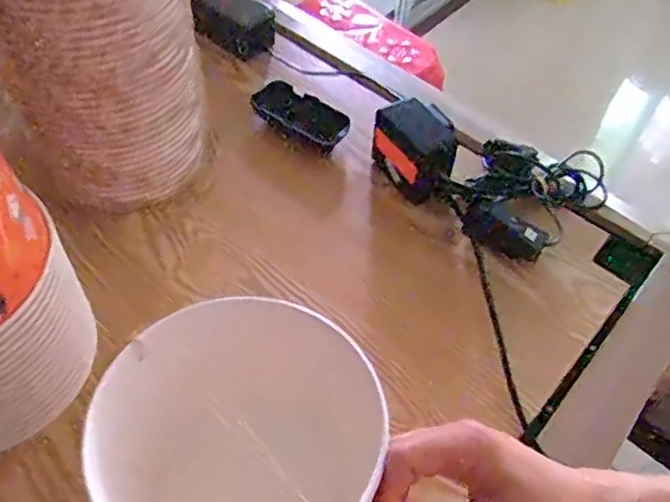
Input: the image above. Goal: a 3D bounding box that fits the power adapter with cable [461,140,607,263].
[{"bbox_3d":[0.201,-0.070,0.634,0.192,0.049,0.110,-37,64,-27],"label":"power adapter with cable"}]

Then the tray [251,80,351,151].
[{"bbox_3d":[-0.035,-0.146,0.684,0.113,0.026,0.051,30,57,18],"label":"tray"}]

